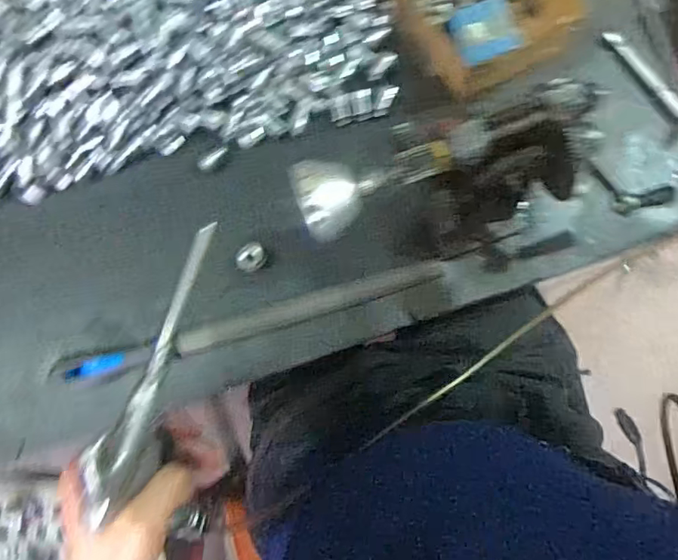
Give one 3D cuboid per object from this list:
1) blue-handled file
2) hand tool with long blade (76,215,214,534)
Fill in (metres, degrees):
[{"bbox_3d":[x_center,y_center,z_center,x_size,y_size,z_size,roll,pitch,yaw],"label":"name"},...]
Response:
[{"bbox_3d":[-0.082,0.040,0.477,0.355,0.032,0.027,-14,80,0],"label":"blue-handled file"},{"bbox_3d":[-0.098,0.047,0.282,0.019,0.042,0.159,17,84,5],"label":"hand tool with long blade"}]

